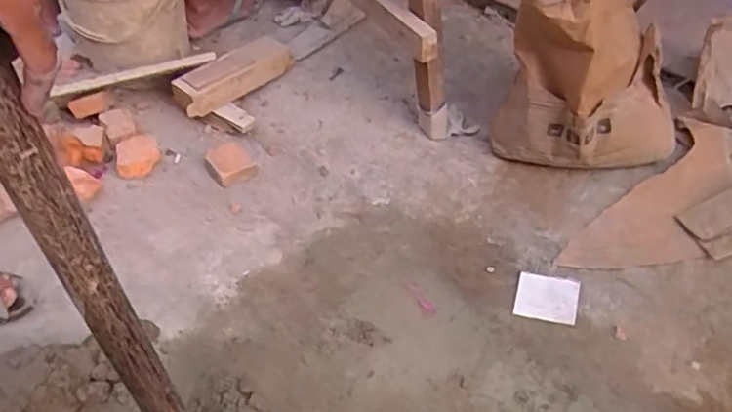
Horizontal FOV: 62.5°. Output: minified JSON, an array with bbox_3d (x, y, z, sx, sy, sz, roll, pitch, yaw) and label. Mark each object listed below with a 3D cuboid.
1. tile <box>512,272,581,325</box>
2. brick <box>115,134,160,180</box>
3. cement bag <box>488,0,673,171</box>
[{"bbox_3d":[0.330,0.168,1.102,0.107,0.008,0.092,9,58,18],"label":"tile"},{"bbox_3d":[-0.525,-0.114,1.390,0.096,0.058,0.099,-14,42,-16],"label":"brick"},{"bbox_3d":[0.432,-0.246,1.154,0.319,0.376,0.179,-6,41,-7],"label":"cement bag"}]

